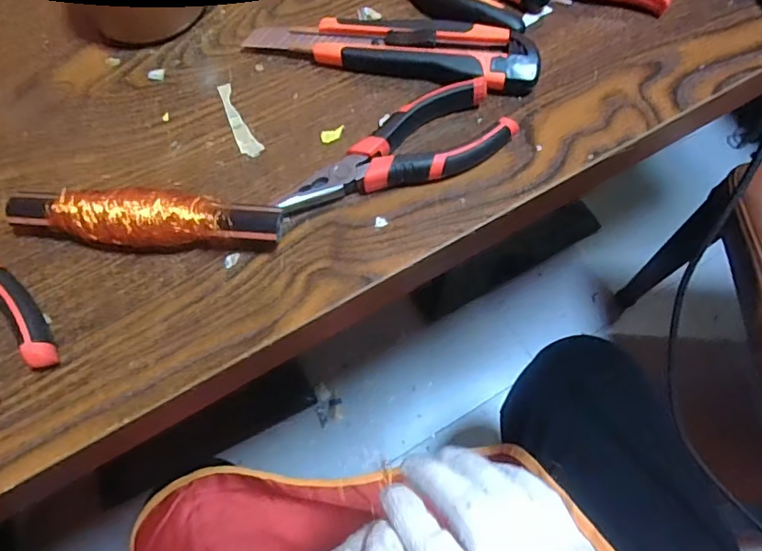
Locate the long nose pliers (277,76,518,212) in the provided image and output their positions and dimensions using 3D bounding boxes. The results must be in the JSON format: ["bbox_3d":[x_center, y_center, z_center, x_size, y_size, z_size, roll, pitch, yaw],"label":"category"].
[{"bbox_3d":[0.008,-0.067,0.309,0.140,0.018,0.049,-29,69,-9],"label":"long nose pliers"}]

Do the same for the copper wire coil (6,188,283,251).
[{"bbox_3d":[-0.131,-0.030,0.294,0.149,0.024,0.033,7,68,5],"label":"copper wire coil"}]

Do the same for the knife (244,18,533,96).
[{"bbox_3d":[0.007,-0.145,0.336,0.181,0.019,0.036,9,68,6],"label":"knife"}]

